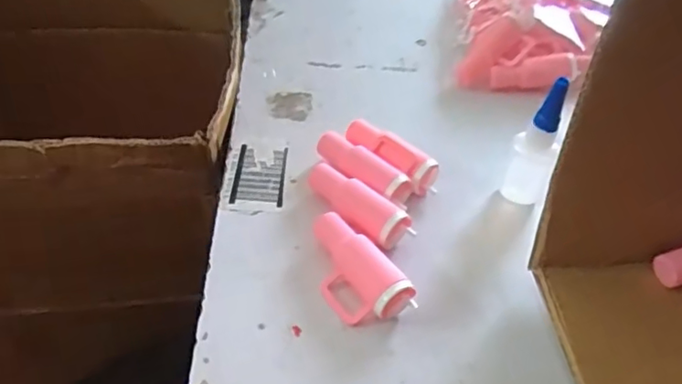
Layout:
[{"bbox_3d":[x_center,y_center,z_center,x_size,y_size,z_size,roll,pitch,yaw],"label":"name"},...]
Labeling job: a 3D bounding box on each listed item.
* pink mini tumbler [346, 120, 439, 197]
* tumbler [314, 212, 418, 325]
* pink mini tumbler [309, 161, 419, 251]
[{"bbox_3d":[0.039,-0.026,0.476,0.082,0.033,0.026,34,52,29],"label":"pink mini tumbler"},{"bbox_3d":[0.005,0.052,0.389,0.041,0.031,0.083,-30,53,-30],"label":"tumbler"},{"bbox_3d":[0.009,0.007,0.431,0.089,0.035,0.024,30,50,26],"label":"pink mini tumbler"}]

